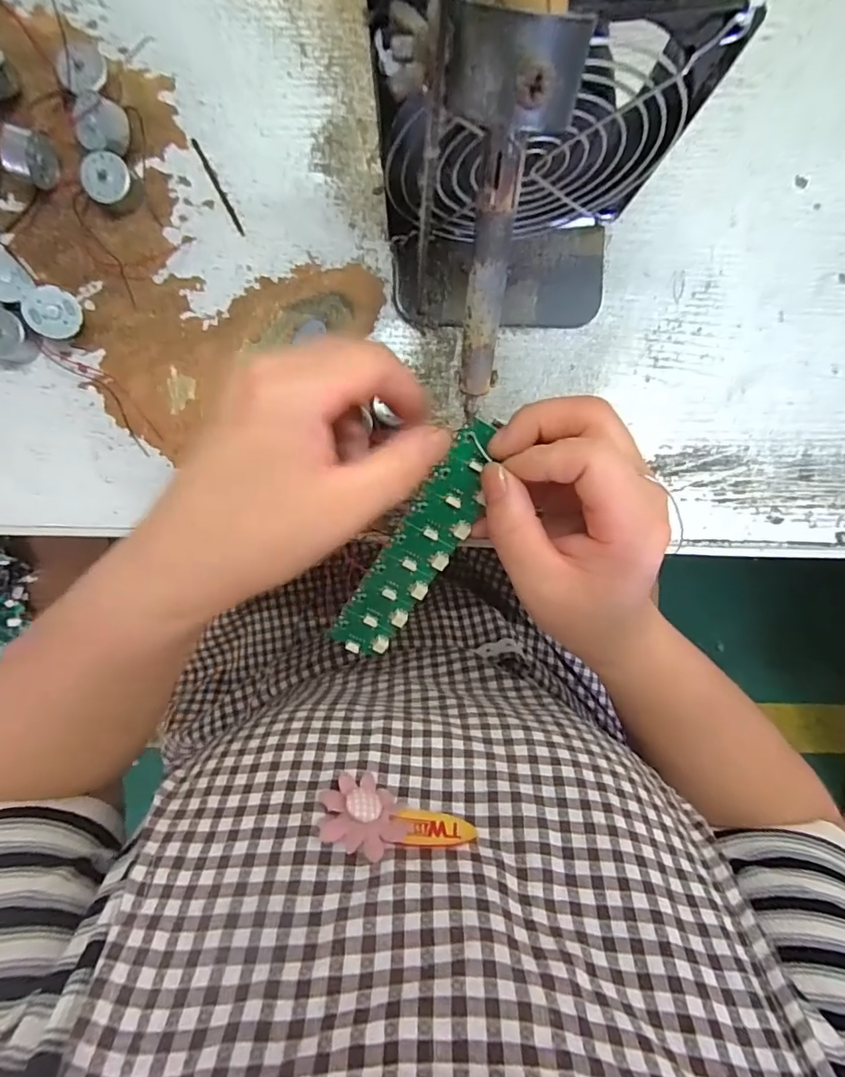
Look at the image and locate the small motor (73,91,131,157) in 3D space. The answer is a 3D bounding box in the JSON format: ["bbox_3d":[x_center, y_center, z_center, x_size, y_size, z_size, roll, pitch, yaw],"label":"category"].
[{"bbox_3d":[-0.158,-0.203,0.251,0.022,0.016,0.025,9,95,-2],"label":"small motor"}]

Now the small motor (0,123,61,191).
[{"bbox_3d":[-0.193,-0.188,0.249,0.013,0.022,0.024,24,94,-4],"label":"small motor"}]

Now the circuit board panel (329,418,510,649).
[{"bbox_3d":[-0.003,0.005,0.247,0.031,0.006,0.132,30,111,-4],"label":"circuit board panel"}]

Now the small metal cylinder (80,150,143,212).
[{"bbox_3d":[-0.157,-0.180,0.255,0.023,0.014,0.023,0,95,-2],"label":"small metal cylinder"}]

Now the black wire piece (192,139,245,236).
[{"bbox_3d":[-0.106,-0.183,0.262,0.004,0.004,0.052,-28,95,1],"label":"black wire piece"}]

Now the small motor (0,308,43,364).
[{"bbox_3d":[-0.212,-0.103,0.260,0.025,0.013,0.024,0,95,-2],"label":"small motor"}]

